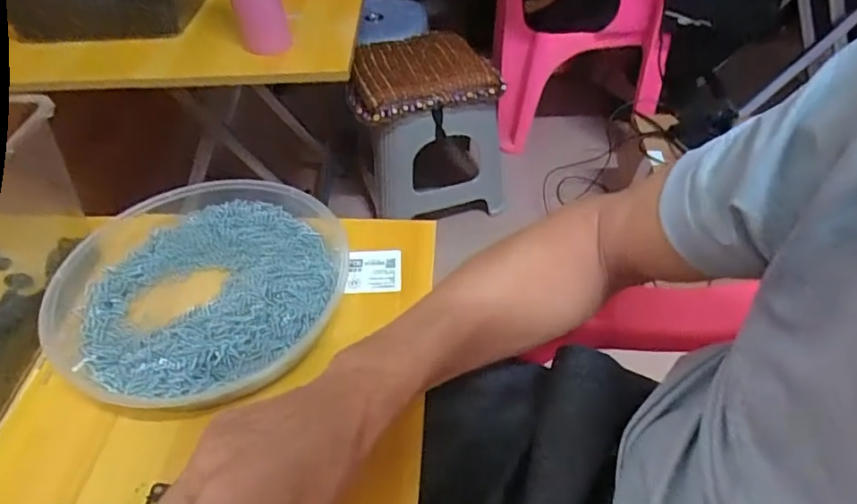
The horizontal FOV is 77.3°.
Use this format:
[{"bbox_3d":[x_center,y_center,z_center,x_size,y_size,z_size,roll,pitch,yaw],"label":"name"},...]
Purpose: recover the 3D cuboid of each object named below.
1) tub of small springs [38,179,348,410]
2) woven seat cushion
[{"bbox_3d":[-0.190,0.021,0.443,0.215,0.045,0.223,-1,46,1],"label":"tub of small springs"},{"bbox_3d":[-0.023,-0.370,1.080,0.292,0.056,0.233,-14,47,-12],"label":"woven seat cushion"}]

